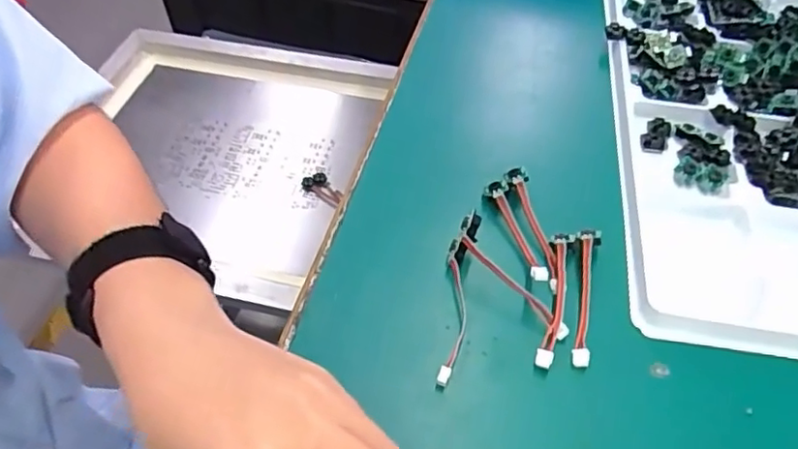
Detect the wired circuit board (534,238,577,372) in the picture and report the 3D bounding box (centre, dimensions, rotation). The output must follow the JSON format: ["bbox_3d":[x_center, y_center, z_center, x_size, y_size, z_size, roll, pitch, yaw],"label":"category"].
[{"bbox_3d":[0.085,0.038,0.332,0.013,0.008,0.082,14,52,8],"label":"wired circuit board"}]

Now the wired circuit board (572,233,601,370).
[{"bbox_3d":[0.101,0.038,0.333,0.012,0.013,0.080,12,52,6],"label":"wired circuit board"}]

